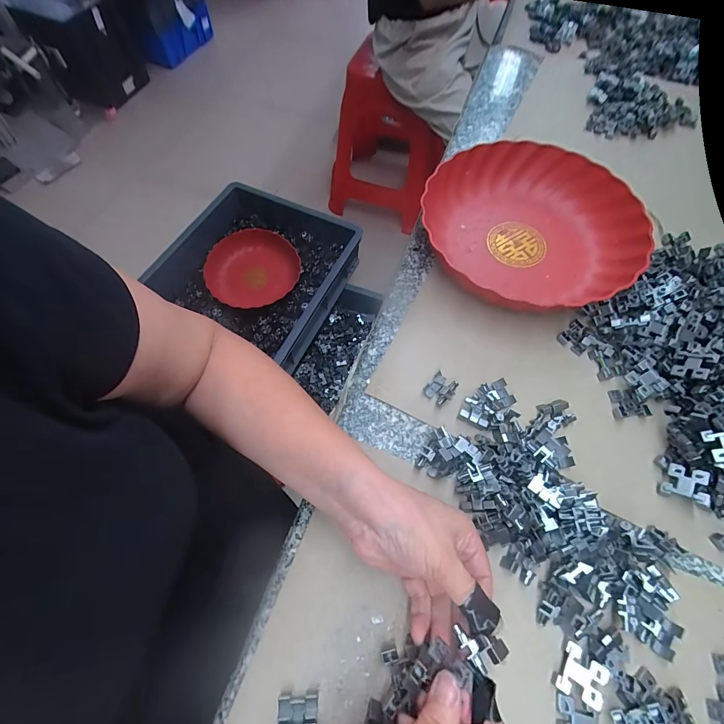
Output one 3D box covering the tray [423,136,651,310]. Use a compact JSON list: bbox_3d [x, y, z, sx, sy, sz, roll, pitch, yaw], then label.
[{"bbox_3d":[0.197,-0.168,0.429,0.239,0.050,0.228,9,65,3],"label":"tray"}]

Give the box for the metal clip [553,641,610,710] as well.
[{"bbox_3d":[0.162,0.232,0.264,0.028,0.008,0.031,22,67,30],"label":"metal clip"}]

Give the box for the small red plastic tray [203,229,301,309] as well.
[{"bbox_3d":[-0.339,-0.289,1.088,0.290,0.040,0.249,-22,78,1],"label":"small red plastic tray"}]

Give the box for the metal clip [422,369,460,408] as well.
[{"bbox_3d":[0.079,0.026,0.358,0.026,0.006,0.029,39,70,16],"label":"metal clip"}]

